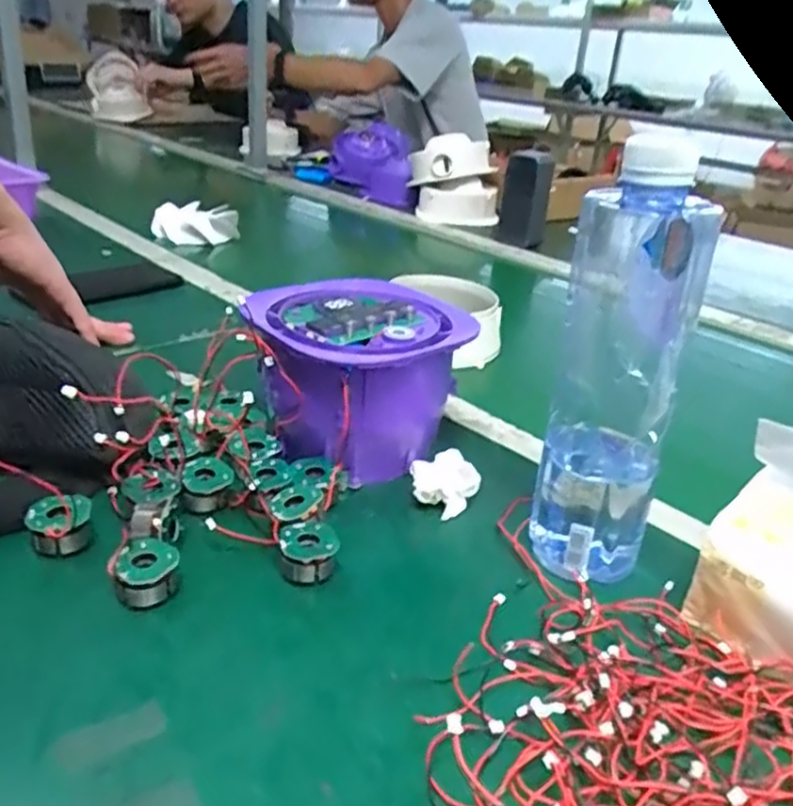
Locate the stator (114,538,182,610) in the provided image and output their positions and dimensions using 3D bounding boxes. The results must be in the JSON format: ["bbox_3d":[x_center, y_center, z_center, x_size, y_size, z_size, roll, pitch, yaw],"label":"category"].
[{"bbox_3d":[-0.124,0.086,0.355,0.029,0.026,0.027,-4,28,-14],"label":"stator"}]

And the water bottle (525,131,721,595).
[{"bbox_3d":[0.113,-0.007,0.367,0.067,0.207,0.066,13,29,14],"label":"water bottle"}]

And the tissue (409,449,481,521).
[{"bbox_3d":[0.031,0.049,0.449,0.040,0.021,0.047,2,28,-3],"label":"tissue"}]

